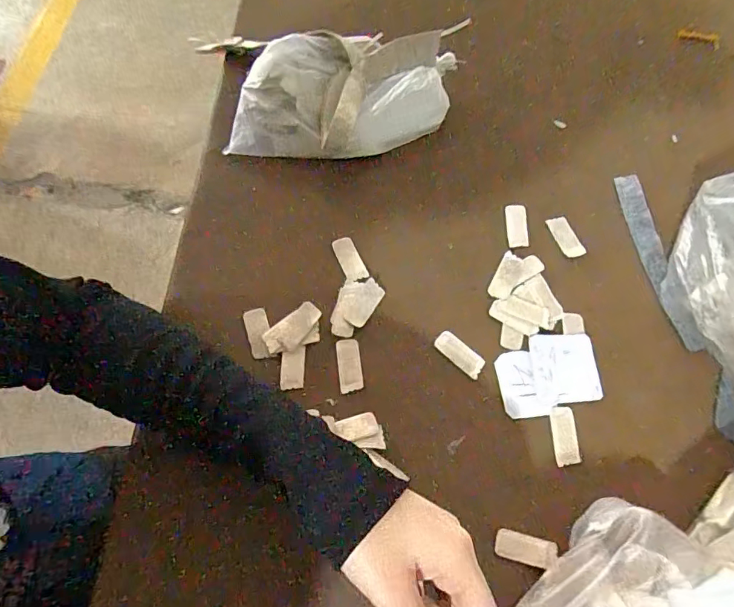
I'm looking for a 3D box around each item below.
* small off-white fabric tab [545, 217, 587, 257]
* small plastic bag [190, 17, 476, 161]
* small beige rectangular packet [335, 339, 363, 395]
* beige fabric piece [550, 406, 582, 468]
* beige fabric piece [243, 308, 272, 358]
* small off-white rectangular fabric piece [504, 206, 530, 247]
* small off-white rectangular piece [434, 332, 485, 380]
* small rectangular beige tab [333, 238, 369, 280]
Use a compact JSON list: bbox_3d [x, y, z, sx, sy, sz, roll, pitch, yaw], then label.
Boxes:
[{"bbox_3d":[0.173,-0.058,0.415,0.020,0.006,0.039,-15,72,-5],"label":"small off-white fabric tab"},{"bbox_3d":[-0.022,-0.191,0.443,0.219,0.051,0.115,-6,71,-2],"label":"small plastic bag"},{"bbox_3d":[-0.014,0.049,0.375,0.018,0.004,0.041,-7,71,-2],"label":"small beige rectangular packet"},{"bbox_3d":[0.147,0.098,0.356,0.018,0.004,0.042,-2,71,-1],"label":"beige fabric piece"},{"bbox_3d":[-0.086,0.023,0.379,0.018,0.004,0.040,-16,72,-5],"label":"beige fabric piece"},{"bbox_3d":[0.132,-0.069,0.423,0.019,0.004,0.043,2,71,1],"label":"small off-white rectangular fabric piece"},{"bbox_3d":[0.073,0.039,0.376,0.042,0.004,0.017,40,76,12],"label":"small off-white rectangular piece"},{"bbox_3d":[-0.015,-0.039,0.408,0.019,0.004,0.042,-24,73,-8],"label":"small rectangular beige tab"}]

